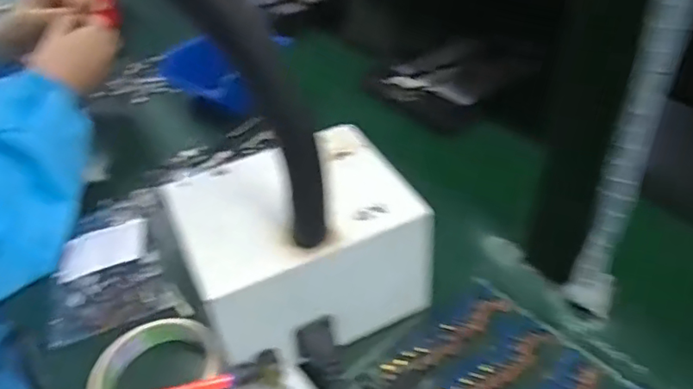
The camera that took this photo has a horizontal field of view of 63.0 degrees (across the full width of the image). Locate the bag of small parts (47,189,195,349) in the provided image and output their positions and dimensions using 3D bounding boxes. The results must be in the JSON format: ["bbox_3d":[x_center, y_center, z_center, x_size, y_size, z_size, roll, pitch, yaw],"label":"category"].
[{"bbox_3d":[-0.209,0.056,0.508,0.107,0.024,0.155,-15,42,-11],"label":"bag of small parts"}]

